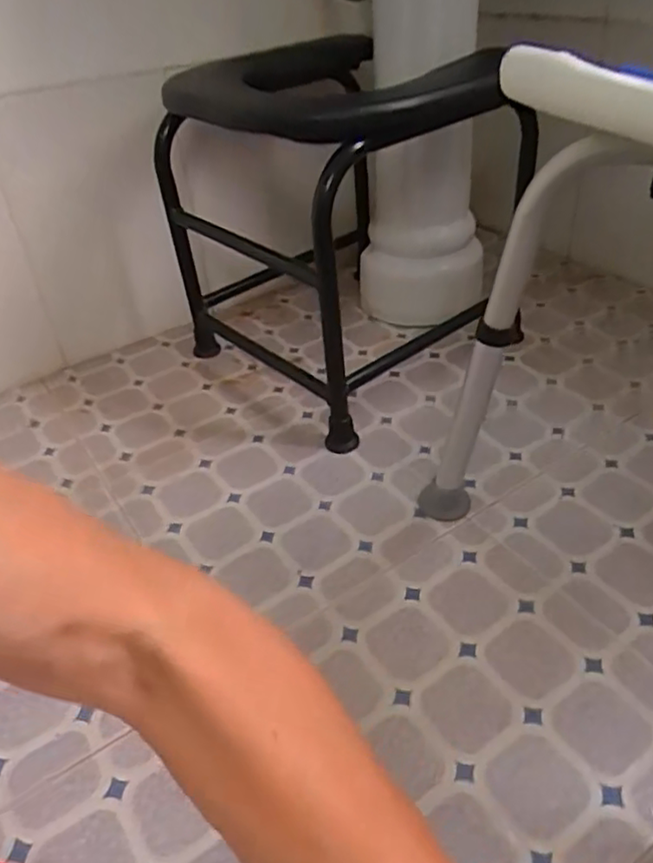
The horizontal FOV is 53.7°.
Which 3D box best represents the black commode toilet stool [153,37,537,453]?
[{"bbox_3d":[-0.004,-0.289,0.897,0.338,0.408,0.541,-30,44,-25],"label":"black commode toilet stool"}]

